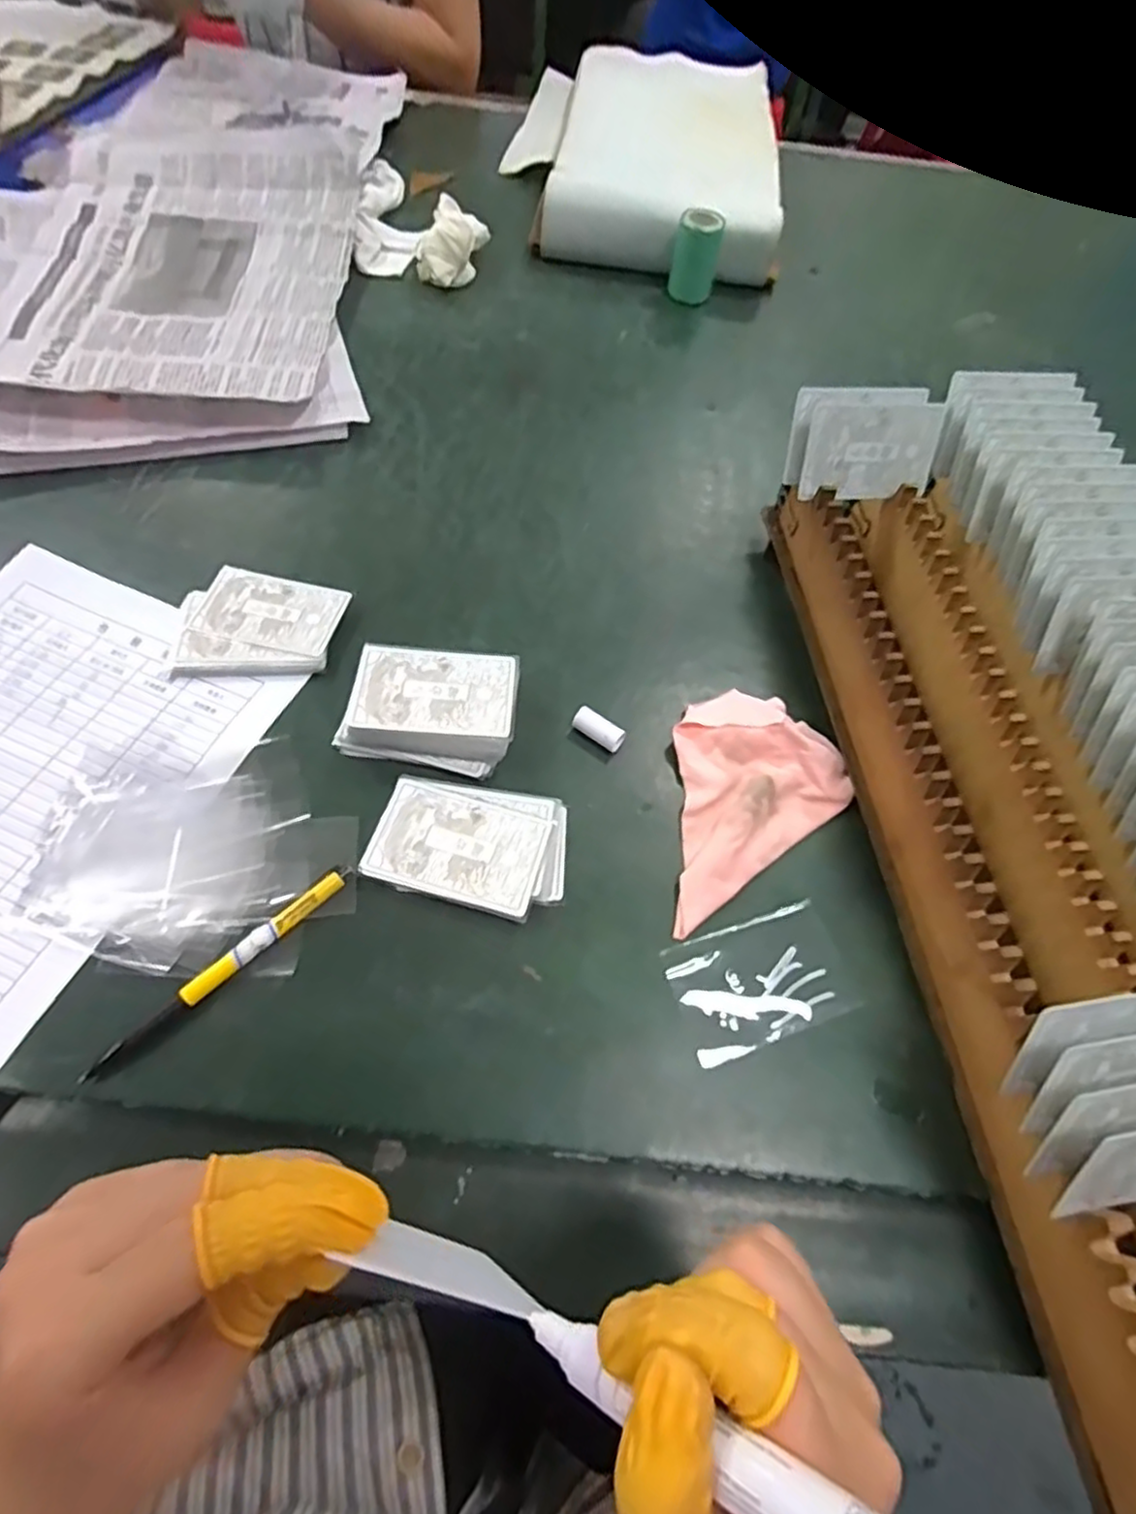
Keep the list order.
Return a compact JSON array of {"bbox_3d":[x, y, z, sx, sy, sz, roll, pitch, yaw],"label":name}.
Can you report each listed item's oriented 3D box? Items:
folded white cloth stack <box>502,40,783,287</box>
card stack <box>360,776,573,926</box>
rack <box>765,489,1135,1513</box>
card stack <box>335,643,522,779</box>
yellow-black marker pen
[{"bbox_3d":[0.079,-0.670,0.760,0.279,0.063,0.444,7,60,-1],"label":"folded white cloth stack"},{"bbox_3d":[-0.049,0.045,0.360,0.098,0.009,0.067,13,60,3],"label":"card stack"},{"bbox_3d":[0.244,0.070,0.339,0.186,0.066,0.563,-9,61,-9],"label":"rack"},{"bbox_3d":[-0.076,-0.028,0.389,0.092,0.026,0.064,8,60,0],"label":"card stack"},{"bbox_3d":[-0.158,0.097,0.321,0.009,0.006,0.133,42,65,18],"label":"yellow-black marker pen"}]

